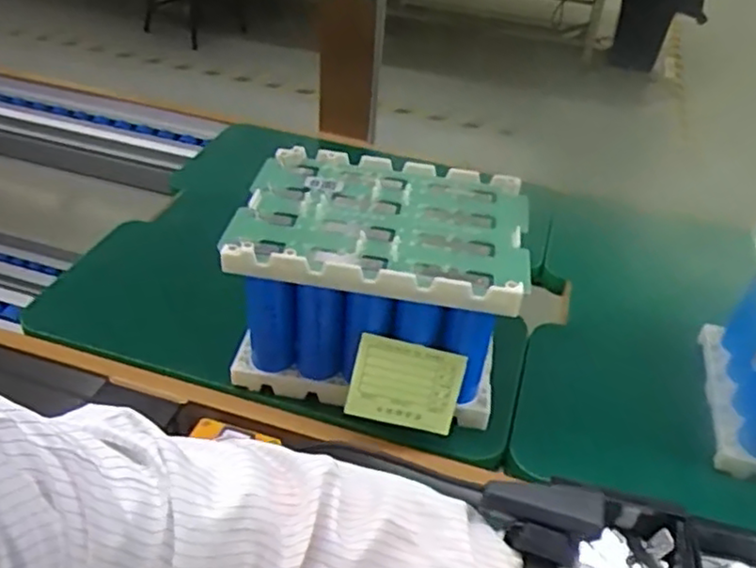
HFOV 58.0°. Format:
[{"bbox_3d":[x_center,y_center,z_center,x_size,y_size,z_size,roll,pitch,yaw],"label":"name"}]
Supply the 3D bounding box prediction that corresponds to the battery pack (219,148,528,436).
[{"bbox_3d":[-0.003,0.003,0.626,0.241,0.146,0.212,9,39,4],"label":"battery pack"}]

